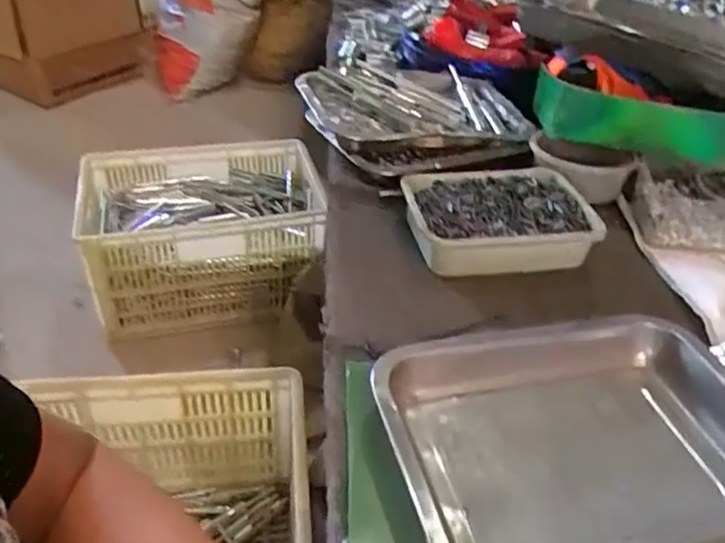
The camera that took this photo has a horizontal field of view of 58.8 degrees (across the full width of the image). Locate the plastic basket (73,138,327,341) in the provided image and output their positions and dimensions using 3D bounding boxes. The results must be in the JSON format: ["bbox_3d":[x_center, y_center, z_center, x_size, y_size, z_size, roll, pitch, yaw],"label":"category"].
[{"bbox_3d":[-0.317,-0.084,1.340,0.447,0.237,0.352,-4,39,-9],"label":"plastic basket"}]

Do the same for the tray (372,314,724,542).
[{"bbox_3d":[0.156,0.111,0.432,0.265,0.042,0.195,-7,40,-14],"label":"tray"}]

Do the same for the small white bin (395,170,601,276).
[{"bbox_3d":[0.136,-0.052,0.643,0.183,0.047,0.130,-2,39,-7],"label":"small white bin"}]

